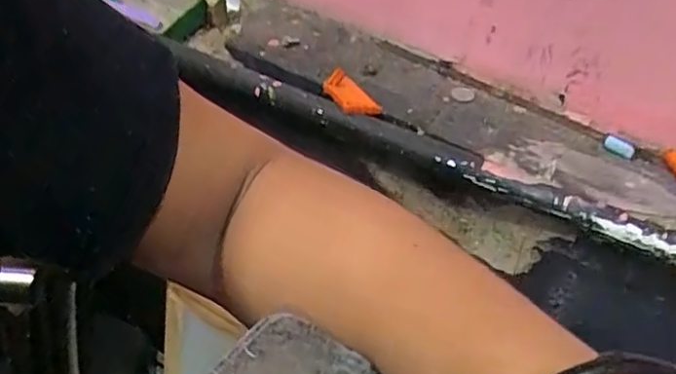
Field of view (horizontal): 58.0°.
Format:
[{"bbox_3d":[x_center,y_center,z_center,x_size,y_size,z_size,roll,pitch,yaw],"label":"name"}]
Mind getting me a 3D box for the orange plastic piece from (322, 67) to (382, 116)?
[{"bbox_3d":[0.012,-0.088,0.588,0.027,0.016,0.074,-18,44,-26],"label":"orange plastic piece"}]

